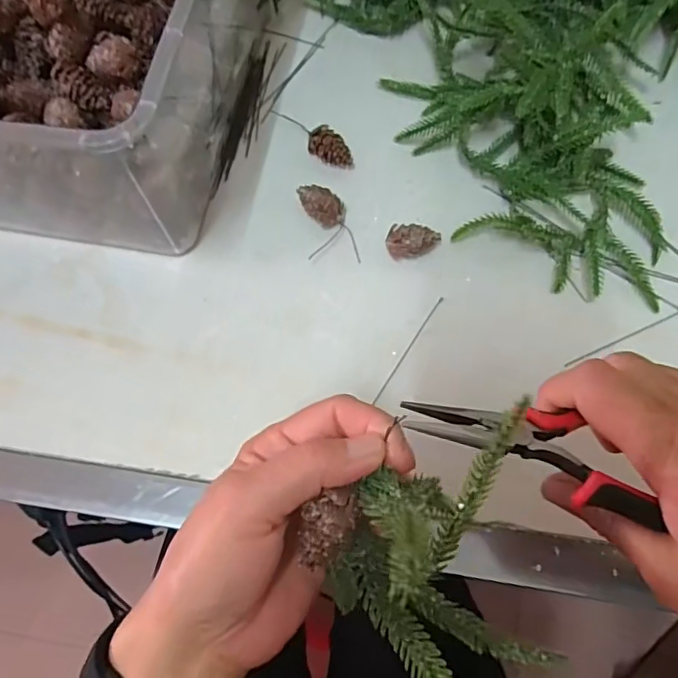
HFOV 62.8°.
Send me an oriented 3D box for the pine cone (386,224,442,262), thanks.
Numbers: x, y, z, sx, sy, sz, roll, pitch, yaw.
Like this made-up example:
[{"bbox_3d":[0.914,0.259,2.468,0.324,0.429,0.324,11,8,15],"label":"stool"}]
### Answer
[{"bbox_3d":[0.050,-0.064,0.374,0.035,0.021,0.021,3,70,3],"label":"pine cone"}]

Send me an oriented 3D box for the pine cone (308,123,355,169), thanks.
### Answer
[{"bbox_3d":[-0.005,-0.137,0.405,0.032,0.020,0.020,37,76,14],"label":"pine cone"}]

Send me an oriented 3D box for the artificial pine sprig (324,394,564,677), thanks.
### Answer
[{"bbox_3d":[0.040,0.093,0.212,0.084,0.087,0.088,-21,71,-5],"label":"artificial pine sprig"}]

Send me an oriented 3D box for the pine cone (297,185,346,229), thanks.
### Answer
[{"bbox_3d":[-0.014,-0.093,0.386,0.038,0.019,0.019,35,75,13],"label":"pine cone"}]

